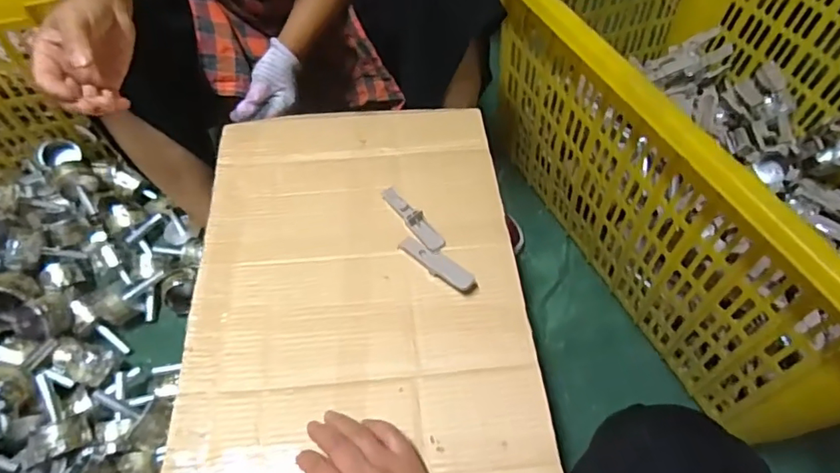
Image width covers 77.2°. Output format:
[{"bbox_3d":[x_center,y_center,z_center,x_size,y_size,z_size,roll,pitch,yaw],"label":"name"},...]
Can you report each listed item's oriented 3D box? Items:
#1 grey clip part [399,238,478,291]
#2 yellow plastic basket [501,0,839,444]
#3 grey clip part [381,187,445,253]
[{"bbox_3d":[0.018,0.028,0.568,0.094,0.008,0.026,37,77,28],"label":"grey clip part"},{"bbox_3d":[0.509,-0.156,0.807,0.606,0.377,0.796,-22,58,-15],"label":"yellow plastic basket"},{"bbox_3d":[-0.009,-0.023,0.606,0.024,0.019,0.102,-29,60,-19],"label":"grey clip part"}]

